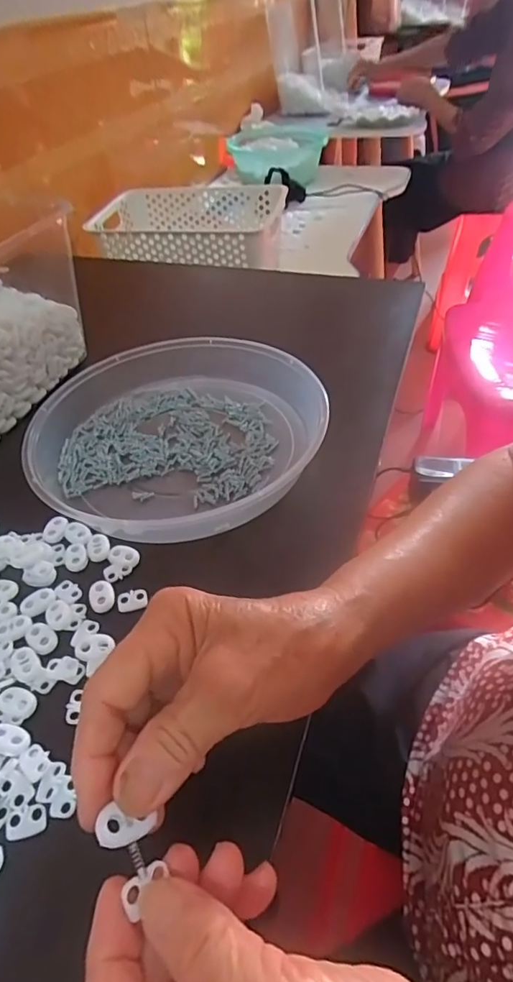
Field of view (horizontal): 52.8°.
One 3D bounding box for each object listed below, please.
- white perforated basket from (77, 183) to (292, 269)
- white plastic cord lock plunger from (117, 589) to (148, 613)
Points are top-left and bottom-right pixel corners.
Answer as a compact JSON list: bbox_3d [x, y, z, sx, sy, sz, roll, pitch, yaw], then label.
[{"bbox_3d":[-0.120,-0.447,0.880,0.302,0.077,0.235,5,46,11],"label":"white perforated basket"},{"bbox_3d":[-0.080,0.069,0.332,0.018,0.004,0.014,-12,45,-7],"label":"white plastic cord lock plunger"}]

